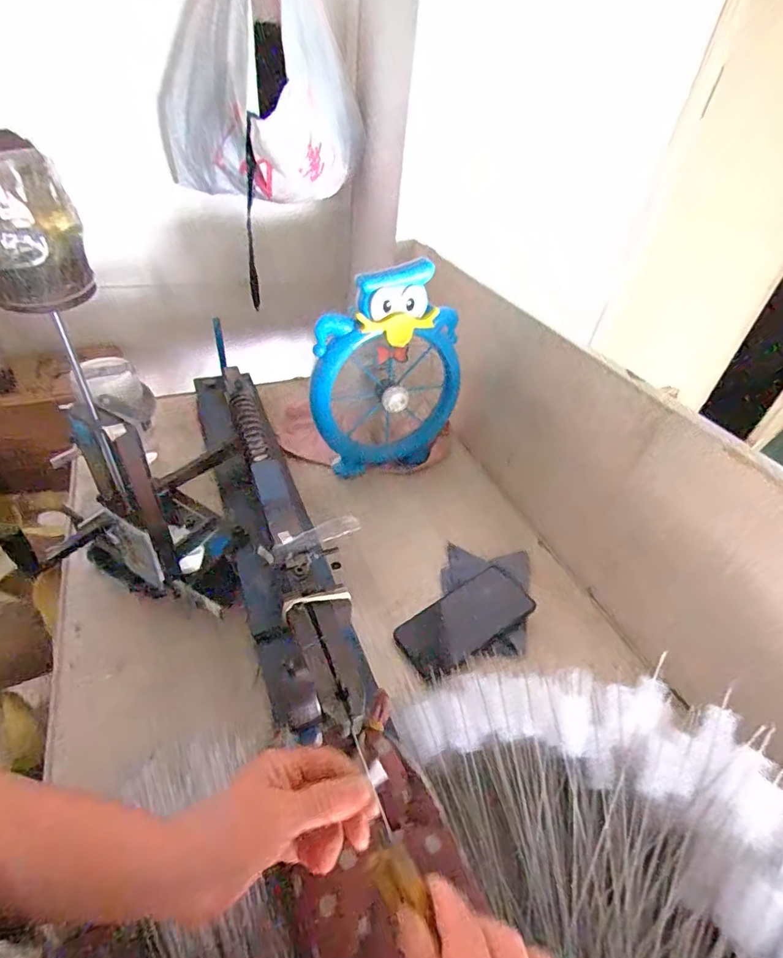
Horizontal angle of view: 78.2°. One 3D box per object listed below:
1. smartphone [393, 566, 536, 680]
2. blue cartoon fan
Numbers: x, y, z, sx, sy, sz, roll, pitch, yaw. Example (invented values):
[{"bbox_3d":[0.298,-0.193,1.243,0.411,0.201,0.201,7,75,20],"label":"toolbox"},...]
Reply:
[{"bbox_3d":[0.087,0.165,0.571,0.162,0.012,0.076,-27,50,-18],"label":"smartphone"},{"bbox_3d":[-0.003,-0.147,0.707,0.224,0.293,0.075,-6,42,-15],"label":"blue cartoon fan"}]

